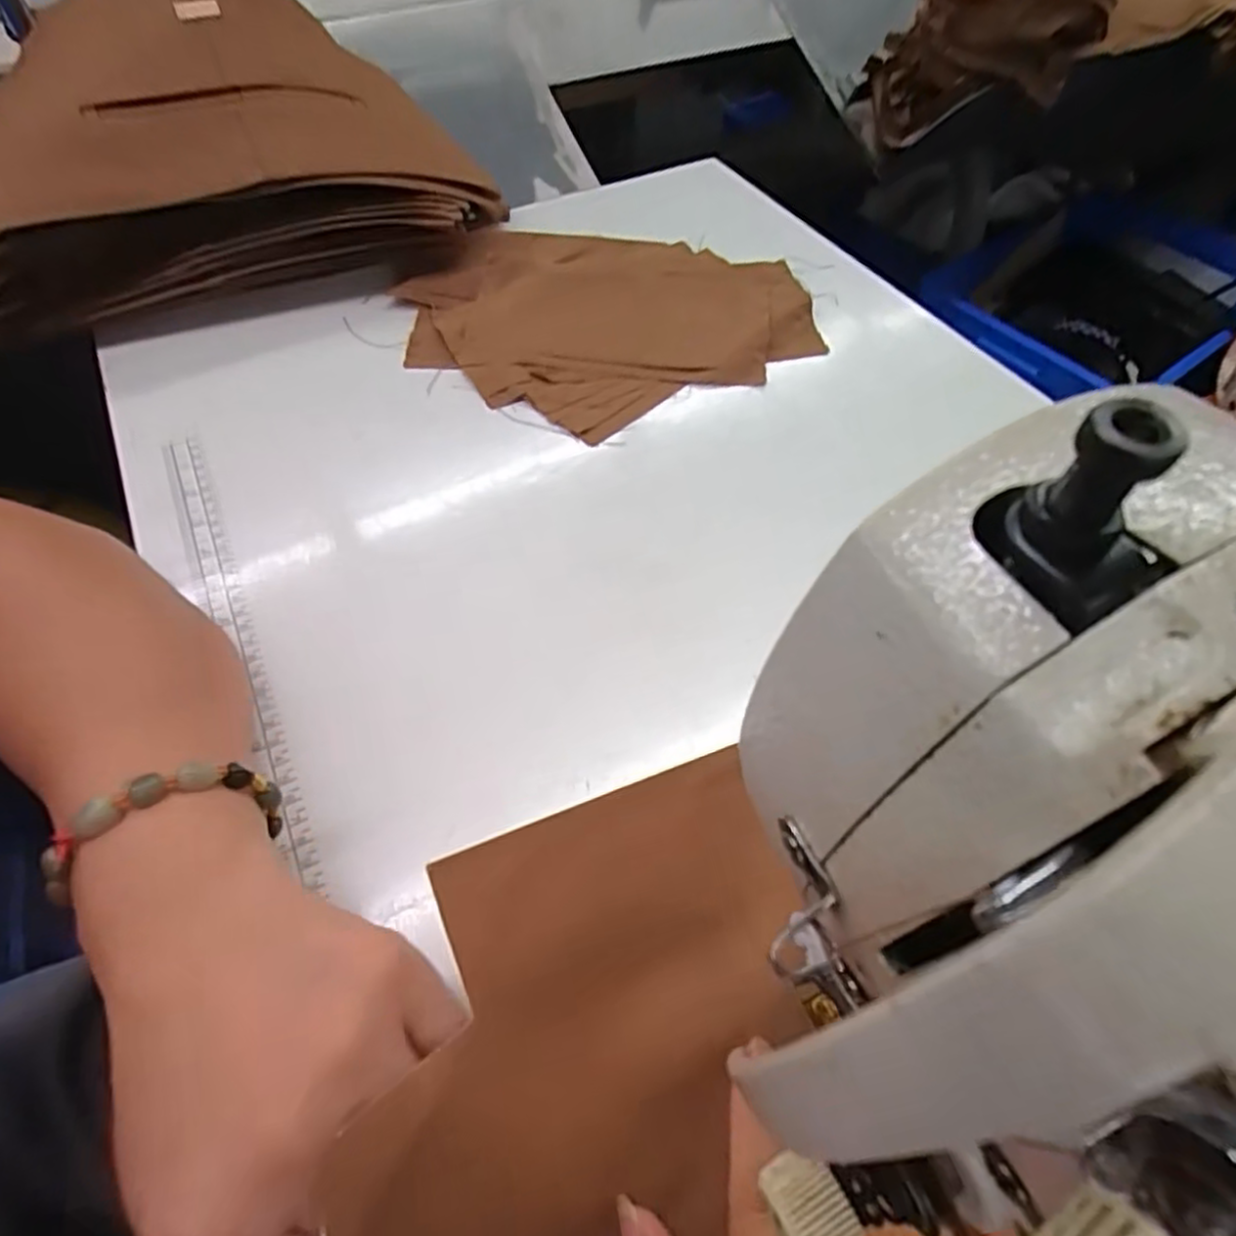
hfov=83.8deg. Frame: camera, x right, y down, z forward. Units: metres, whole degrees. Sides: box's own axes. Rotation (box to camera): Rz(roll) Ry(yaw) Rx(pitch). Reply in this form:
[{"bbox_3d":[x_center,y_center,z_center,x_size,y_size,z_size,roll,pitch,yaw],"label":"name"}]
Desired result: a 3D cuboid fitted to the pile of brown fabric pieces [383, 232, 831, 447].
[{"bbox_3d":[-0.004,-0.221,0.490,0.255,0.016,0.229,-33,61,-20],"label":"pile of brown fabric pieces"}]

